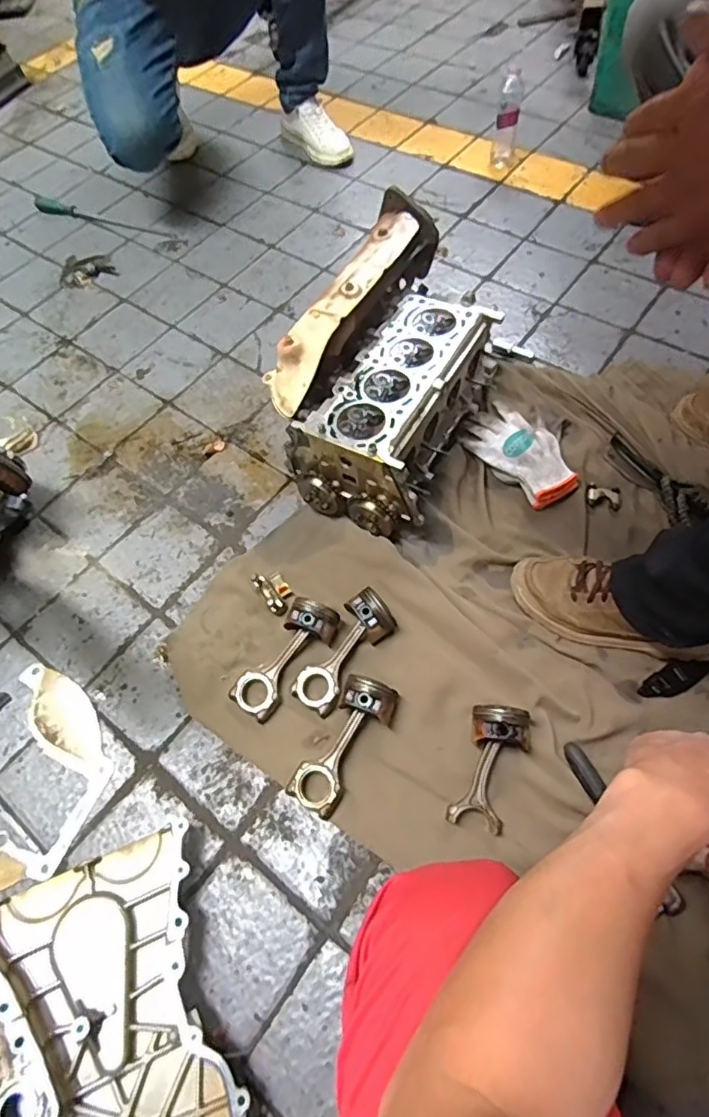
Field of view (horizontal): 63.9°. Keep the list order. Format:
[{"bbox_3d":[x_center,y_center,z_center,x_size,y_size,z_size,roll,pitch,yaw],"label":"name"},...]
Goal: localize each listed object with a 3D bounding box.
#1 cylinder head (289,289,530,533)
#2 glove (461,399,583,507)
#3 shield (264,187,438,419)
[{"bbox_3d":[0.081,-0.241,0.904,0.212,0.142,0.379,29,66,20],"label":"cylinder head"},{"bbox_3d":[0.285,-0.186,0.953,0.126,0.031,0.208,-39,65,-16],"label":"glove"},{"bbox_3d":[-0.003,-0.395,0.904,0.100,0.109,0.421,24,65,17],"label":"shield"}]

